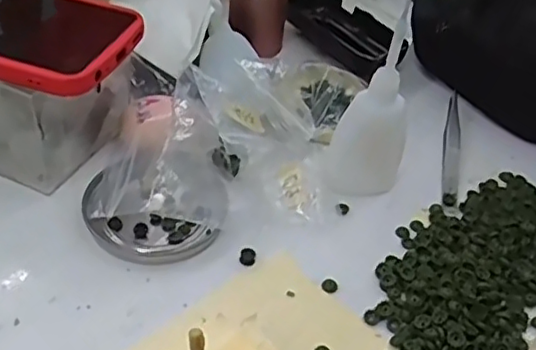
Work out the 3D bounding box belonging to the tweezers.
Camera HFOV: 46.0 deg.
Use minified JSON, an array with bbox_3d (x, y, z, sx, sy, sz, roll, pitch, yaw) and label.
[{"bbox_3d":[0.126,-0.022,0.431,0.011,0.004,0.133,13,43,6],"label":"tweezers"}]

